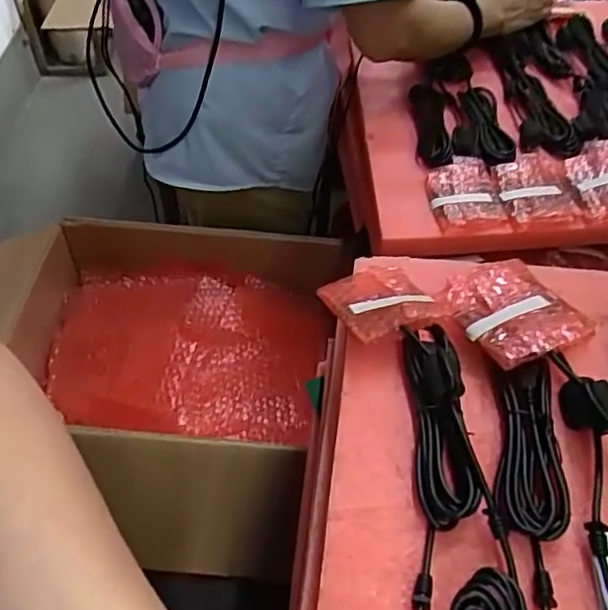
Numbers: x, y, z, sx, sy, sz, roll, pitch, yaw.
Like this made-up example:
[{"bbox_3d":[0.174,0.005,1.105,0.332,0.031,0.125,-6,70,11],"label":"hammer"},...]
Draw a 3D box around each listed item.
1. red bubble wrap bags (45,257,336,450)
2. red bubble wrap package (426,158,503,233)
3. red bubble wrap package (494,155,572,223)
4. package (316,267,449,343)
[{"bbox_3d":[-0.149,0.060,0.862,0.375,0.065,0.261,6,51,2],"label":"red bubble wrap bags"},{"bbox_3d":[0.171,-0.116,0.687,0.071,0.015,0.098,-6,52,-8],"label":"red bubble wrap package"},{"bbox_3d":[0.248,-0.124,0.689,0.073,0.014,0.096,2,51,-2],"label":"red bubble wrap package"},{"bbox_3d":[0.058,-0.004,0.486,0.068,0.013,0.090,-18,30,-13],"label":"package"}]

